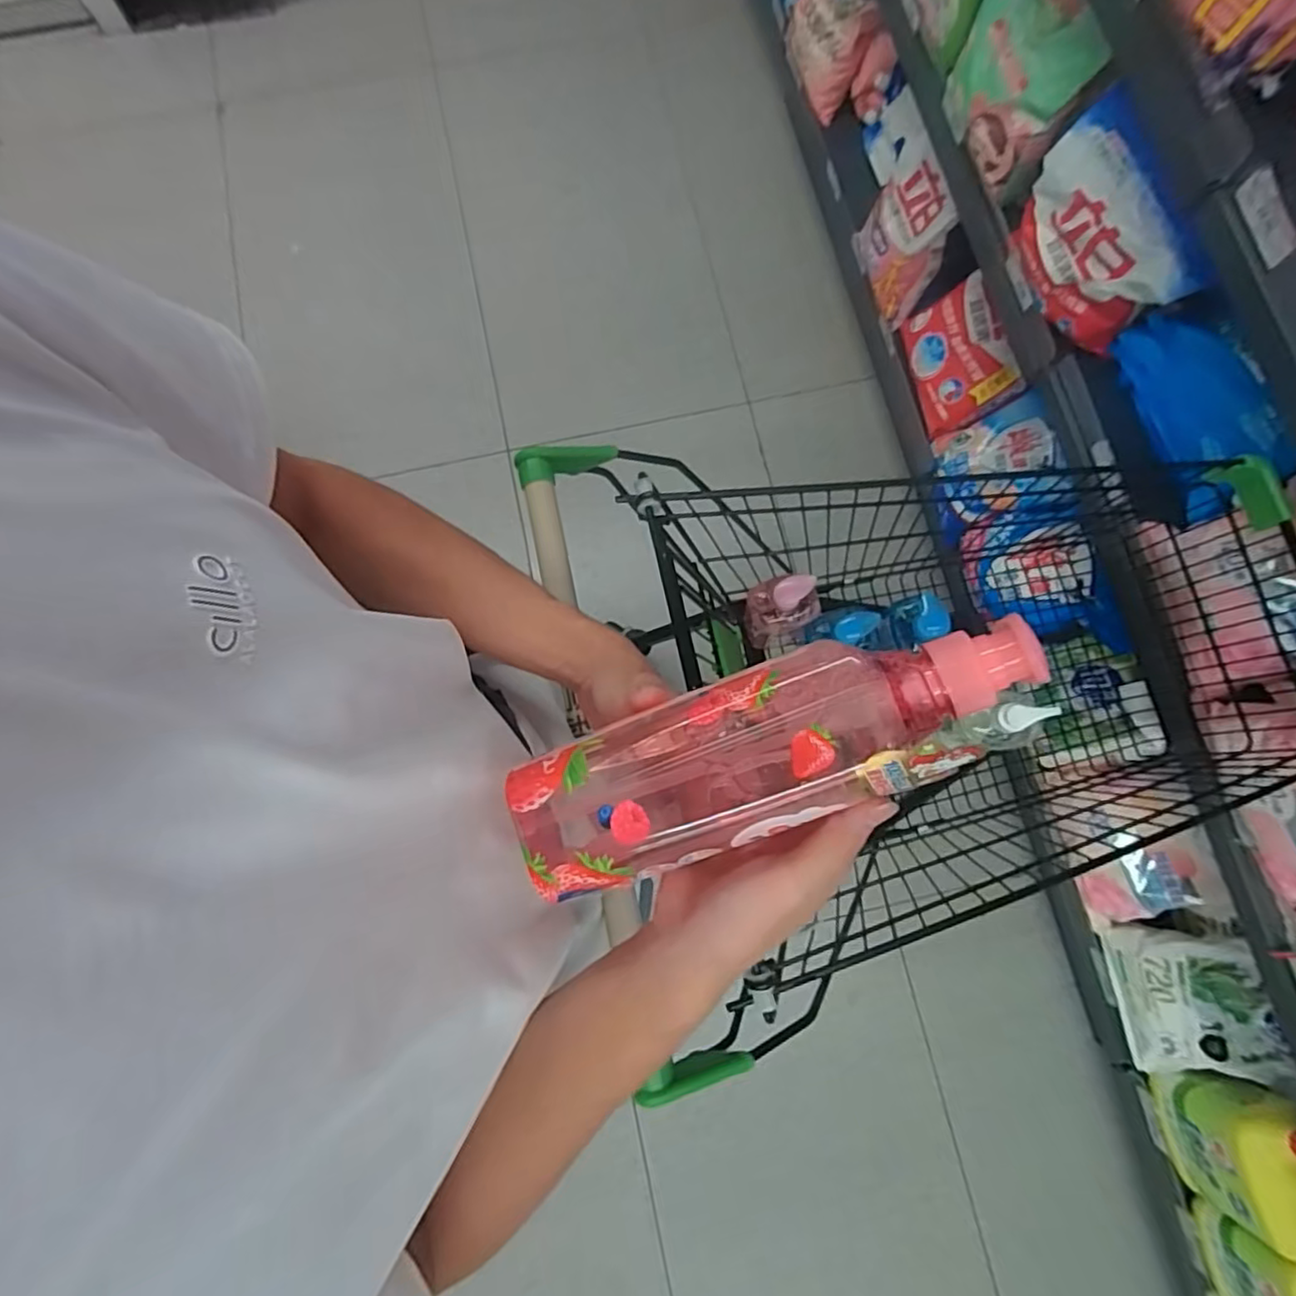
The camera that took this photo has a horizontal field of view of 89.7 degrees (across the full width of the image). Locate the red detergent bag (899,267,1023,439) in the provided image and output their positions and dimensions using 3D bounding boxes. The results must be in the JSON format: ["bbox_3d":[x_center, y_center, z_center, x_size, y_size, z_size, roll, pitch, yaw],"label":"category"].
[{"bbox_3d":[0.665,-0.620,1.400,0.190,0.084,0.289,-17,88,31],"label":"red detergent bag"}]

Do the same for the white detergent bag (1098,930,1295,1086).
[{"bbox_3d":[0.951,0.619,1.127,0.181,0.150,0.235,-13,79,-2],"label":"white detergent bag"}]

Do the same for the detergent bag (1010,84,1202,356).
[{"bbox_3d":[0.690,-0.623,1.000,0.092,0.200,0.303,-17,79,-3],"label":"detergent bag"}]

